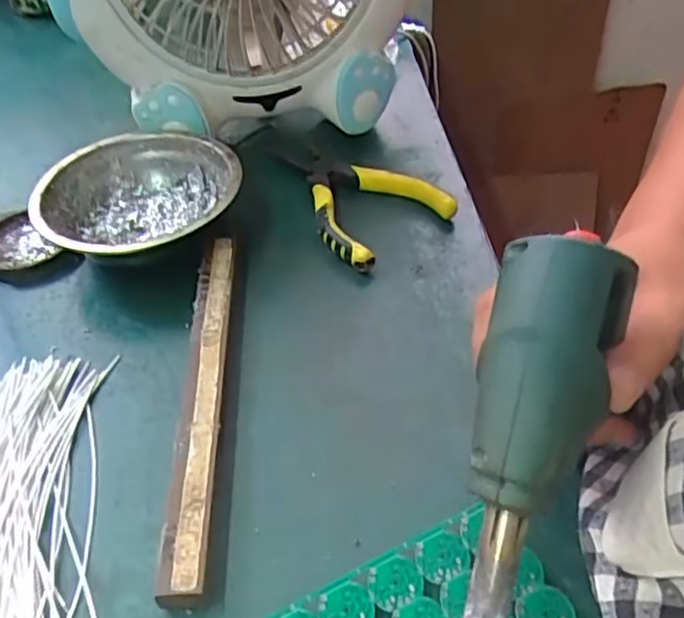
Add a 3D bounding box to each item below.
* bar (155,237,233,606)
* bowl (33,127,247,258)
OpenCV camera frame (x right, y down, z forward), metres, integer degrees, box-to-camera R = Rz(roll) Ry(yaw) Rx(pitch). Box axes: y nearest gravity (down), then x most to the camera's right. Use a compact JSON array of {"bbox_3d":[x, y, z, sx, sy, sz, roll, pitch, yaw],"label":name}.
[{"bbox_3d":[-0.069,0.041,0.319,0.019,0.020,0.203,-5,46,0],"label":"bar"},{"bbox_3d":[-0.129,-0.066,0.414,0.124,0.041,0.124,-2,46,2],"label":"bowl"}]

